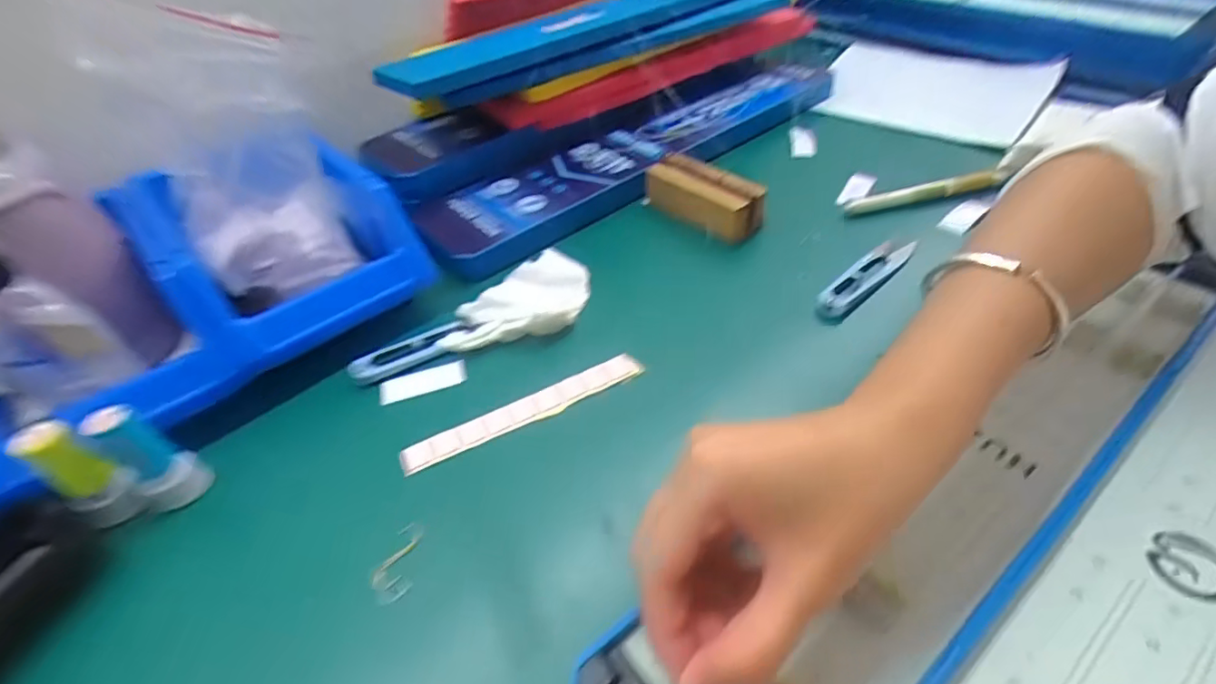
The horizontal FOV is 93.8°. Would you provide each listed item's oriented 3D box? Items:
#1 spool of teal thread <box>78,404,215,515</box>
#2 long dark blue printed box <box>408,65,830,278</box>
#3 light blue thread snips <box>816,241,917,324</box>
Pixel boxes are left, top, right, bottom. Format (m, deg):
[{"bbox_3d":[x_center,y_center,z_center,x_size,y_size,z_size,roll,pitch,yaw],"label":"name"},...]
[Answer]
[{"bbox_3d":[-0.224,0.055,0.277,0.024,0.060,0.026,29,56,29],"label":"spool of teal thread"},{"bbox_3d":[0.042,-0.175,0.490,0.421,0.014,0.085,-29,51,-21],"label":"long dark blue printed box"},{"bbox_3d":[0.171,-0.043,0.379,0.100,0.011,0.022,-37,54,-26],"label":"light blue thread snips"}]

